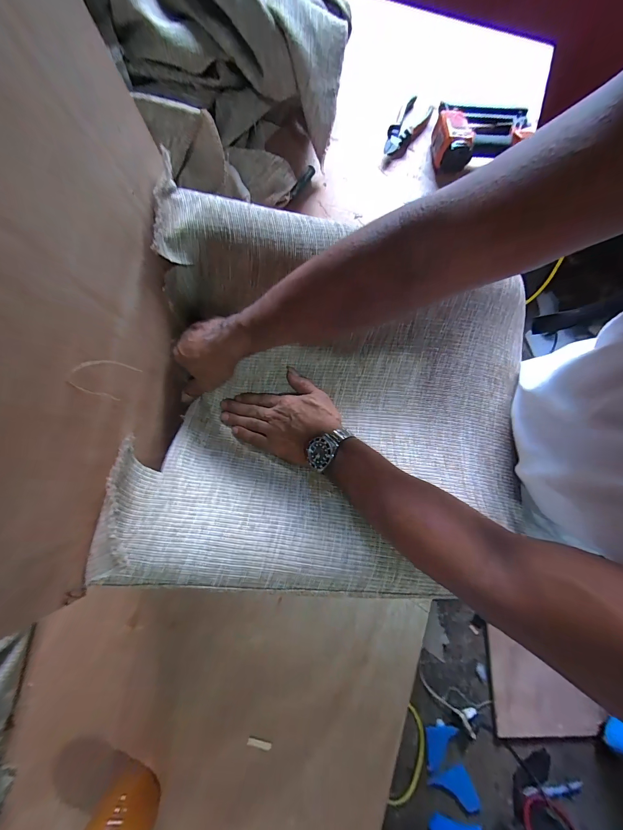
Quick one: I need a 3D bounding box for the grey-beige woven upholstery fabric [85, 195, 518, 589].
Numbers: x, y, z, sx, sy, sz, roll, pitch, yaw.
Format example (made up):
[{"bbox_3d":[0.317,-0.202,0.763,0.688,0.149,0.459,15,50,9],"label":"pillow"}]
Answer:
[{"bbox_3d":[0.053,-0.020,0.389,0.492,0.138,0.441,6,80,0],"label":"grey-beige woven upholstery fabric"}]

